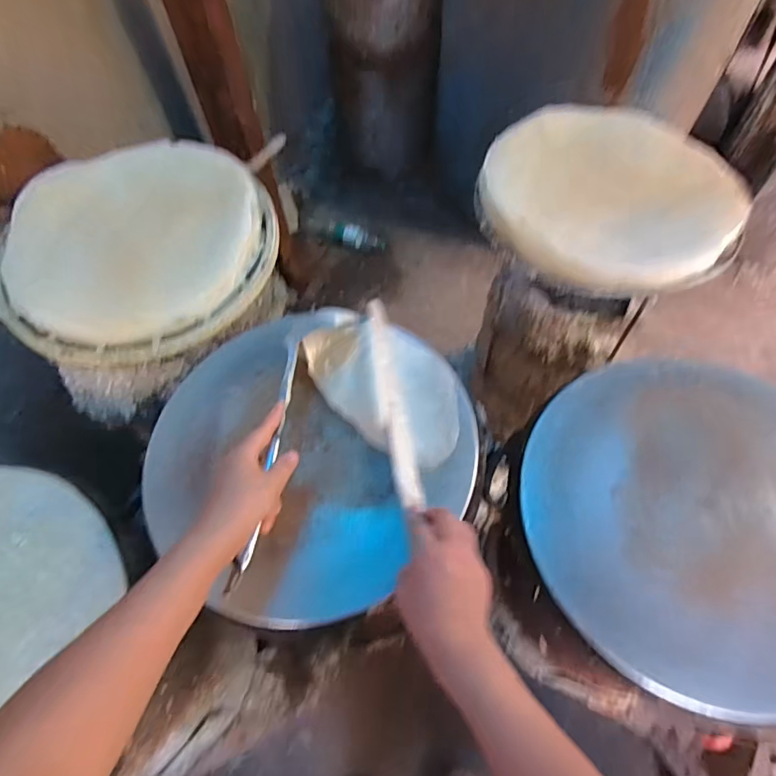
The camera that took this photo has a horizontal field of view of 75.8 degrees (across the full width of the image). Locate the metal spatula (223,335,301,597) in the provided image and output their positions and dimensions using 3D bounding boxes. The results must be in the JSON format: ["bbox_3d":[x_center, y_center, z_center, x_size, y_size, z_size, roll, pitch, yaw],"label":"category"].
[{"bbox_3d":[-0.119,0.060,0.495,0.020,0.013,0.270,5,63,6],"label":"metal spatula"}]

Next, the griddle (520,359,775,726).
[{"bbox_3d":[0.336,0.129,0.533,0.352,0.031,0.356,-1,60,2],"label":"griddle"}]

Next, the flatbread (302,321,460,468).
[{"bbox_3d":[0.006,-0.010,0.587,0.139,0.028,0.210,-39,71,-23],"label":"flatbread"}]

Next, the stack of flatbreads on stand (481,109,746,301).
[{"bbox_3d":[0.345,-0.312,0.750,0.361,0.057,0.410,32,66,19],"label":"stack of flatbreads on stand"}]

